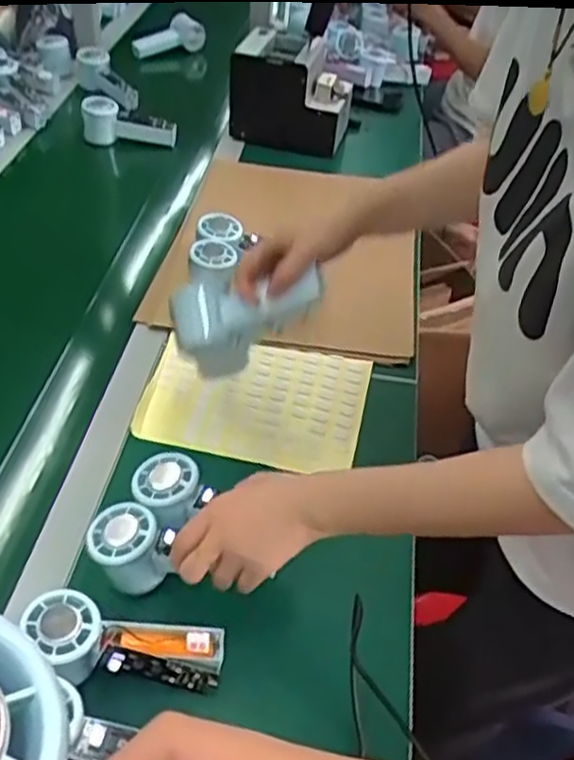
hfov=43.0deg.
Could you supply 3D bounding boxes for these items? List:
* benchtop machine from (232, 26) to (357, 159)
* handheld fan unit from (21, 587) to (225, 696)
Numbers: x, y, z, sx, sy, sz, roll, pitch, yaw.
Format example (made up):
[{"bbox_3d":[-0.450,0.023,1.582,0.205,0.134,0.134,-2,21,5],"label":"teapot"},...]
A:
[{"bbox_3d":[0.012,-0.458,1.186,0.187,0.157,0.124,17,45,11],"label":"benchtop machine"},{"bbox_3d":[-0.127,0.207,0.560,0.155,0.043,0.056,19,43,-11],"label":"handheld fan unit"}]

